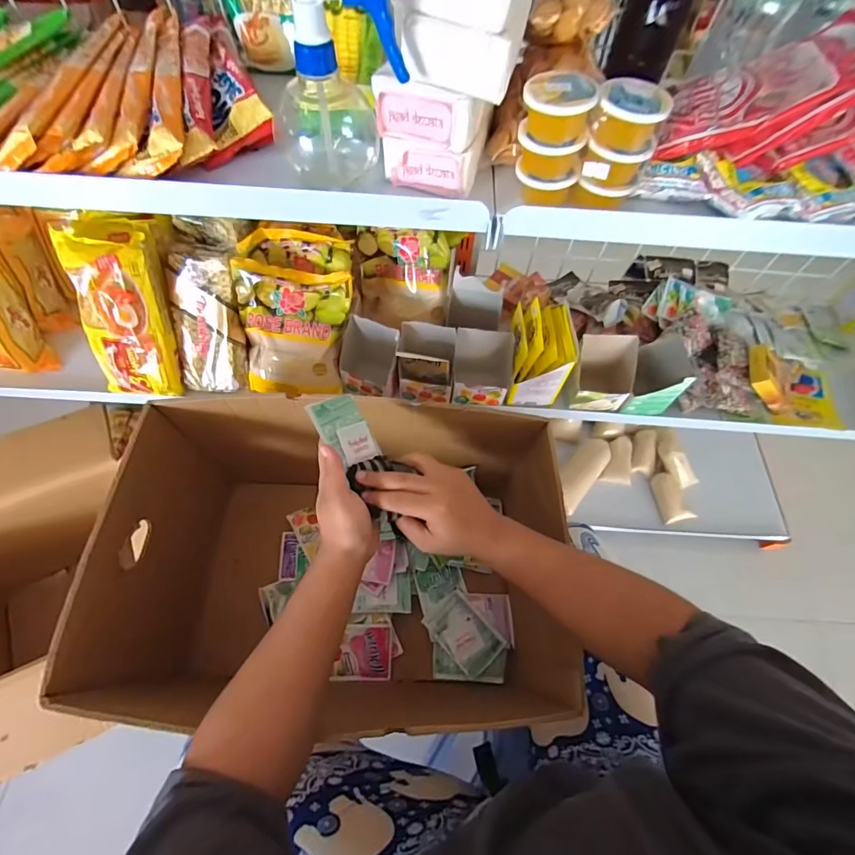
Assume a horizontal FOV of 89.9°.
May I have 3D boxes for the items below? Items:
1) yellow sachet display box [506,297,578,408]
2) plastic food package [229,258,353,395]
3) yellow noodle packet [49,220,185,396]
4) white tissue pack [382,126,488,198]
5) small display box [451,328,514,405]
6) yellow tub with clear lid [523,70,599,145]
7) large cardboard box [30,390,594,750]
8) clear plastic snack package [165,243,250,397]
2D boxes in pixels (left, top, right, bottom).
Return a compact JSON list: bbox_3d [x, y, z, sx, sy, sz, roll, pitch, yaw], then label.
[{"bbox_3d":[0.180,-0.109,0.667,0.100,0.125,0.110,1,63,-2],"label":"yellow sachet display box"},{"bbox_3d":[-0.204,-0.138,0.650,0.166,0.197,0.050,7,20,-4],"label":"plastic food package"},{"bbox_3d":[-0.431,-0.160,0.616,0.103,0.233,0.064,3,28,-1],"label":"yellow noodle packet"},{"bbox_3d":[0.007,-0.260,0.403,0.086,0.039,0.064,13,63,4],"label":"white tissue pack"},{"bbox_3d":[0.087,-0.091,0.667,0.091,0.086,0.078,4,63,0],"label":"small display box"},{"bbox_3d":[0.105,-0.258,0.349,0.054,0.033,0.051,1,63,-2],"label":"yellow tub with clear lid"},{"bbox_3d":[-0.104,0.195,0.578,0.491,0.296,0.360,2,63,-1],"label":"large cardboard box"},{"bbox_3d":[-0.331,-0.157,0.646,0.097,0.205,0.028,1,24,-2],"label":"clear plastic snack package"}]

